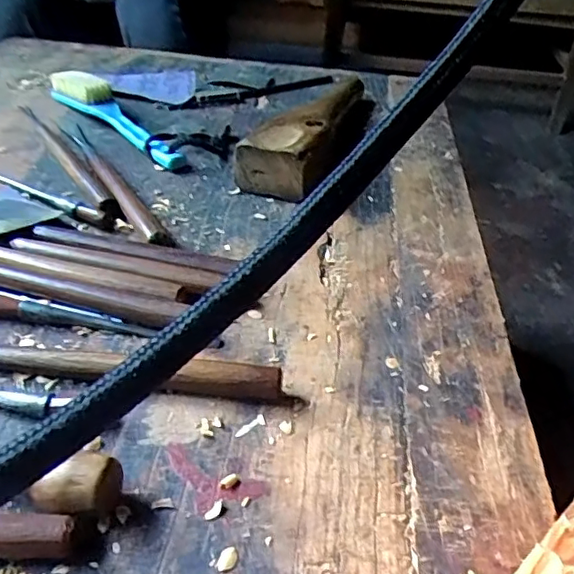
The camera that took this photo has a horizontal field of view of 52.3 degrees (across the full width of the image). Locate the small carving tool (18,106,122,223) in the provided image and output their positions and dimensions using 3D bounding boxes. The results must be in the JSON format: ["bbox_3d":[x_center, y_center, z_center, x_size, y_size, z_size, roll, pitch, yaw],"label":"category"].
[{"bbox_3d":[-0.208,-0.129,0.544,0.018,0.013,0.264,-18,43,-27],"label":"small carving tool"}]

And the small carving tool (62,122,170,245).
[{"bbox_3d":[-0.154,-0.098,0.507,0.020,0.011,0.259,-18,43,-27],"label":"small carving tool"}]

